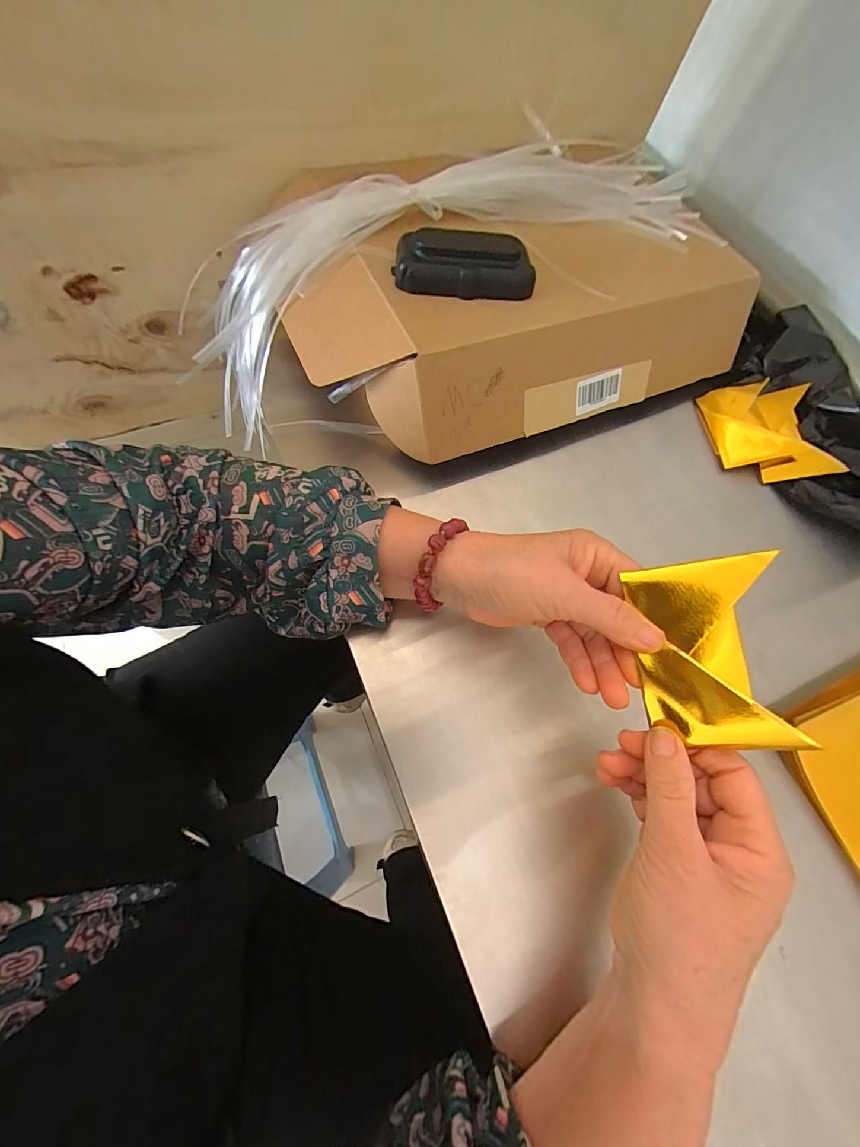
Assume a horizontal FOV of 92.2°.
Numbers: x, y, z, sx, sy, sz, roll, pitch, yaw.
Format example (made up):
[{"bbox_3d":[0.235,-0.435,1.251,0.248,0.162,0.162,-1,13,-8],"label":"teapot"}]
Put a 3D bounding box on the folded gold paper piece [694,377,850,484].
[{"bbox_3d":[0.334,-0.145,0.414,0.098,0.033,0.109,0,61,-4],"label":"folded gold paper piece"}]

